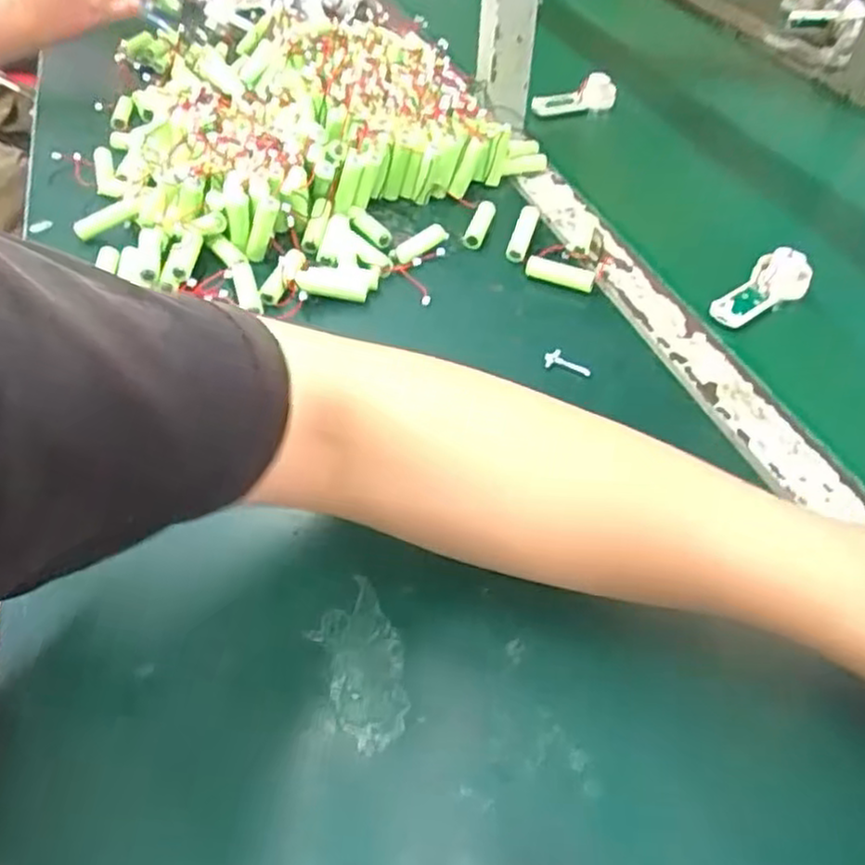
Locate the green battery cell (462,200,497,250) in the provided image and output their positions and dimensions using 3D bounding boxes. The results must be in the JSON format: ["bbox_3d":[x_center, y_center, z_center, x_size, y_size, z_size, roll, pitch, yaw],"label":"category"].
[{"bbox_3d":[0.038,-0.166,0.585,0.016,0.011,0.057,14,47,12],"label":"green battery cell"}]

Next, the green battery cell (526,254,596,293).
[{"bbox_3d":[0.094,-0.116,0.540,0.050,0.013,0.016,18,48,14],"label":"green battery cell"}]

